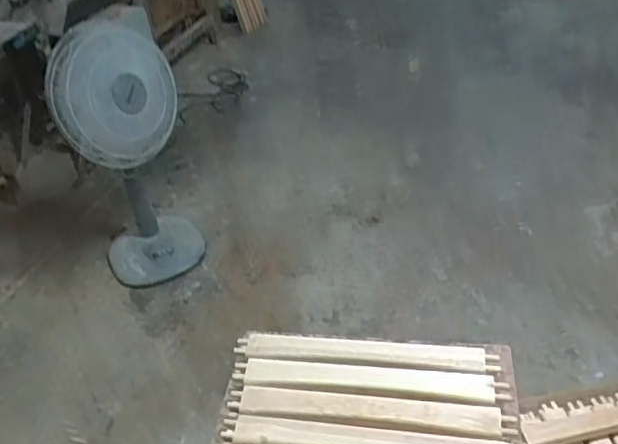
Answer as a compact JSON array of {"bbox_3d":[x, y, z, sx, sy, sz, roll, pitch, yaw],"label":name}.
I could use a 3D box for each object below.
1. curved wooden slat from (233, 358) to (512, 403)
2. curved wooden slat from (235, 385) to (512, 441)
[{"bbox_3d":[0.089,0.241,0.905,0.410,0.023,0.046,1,40,10],"label":"curved wooden slat"},{"bbox_3d":[0.084,0.274,0.864,0.406,0.023,0.050,2,40,11],"label":"curved wooden slat"}]

